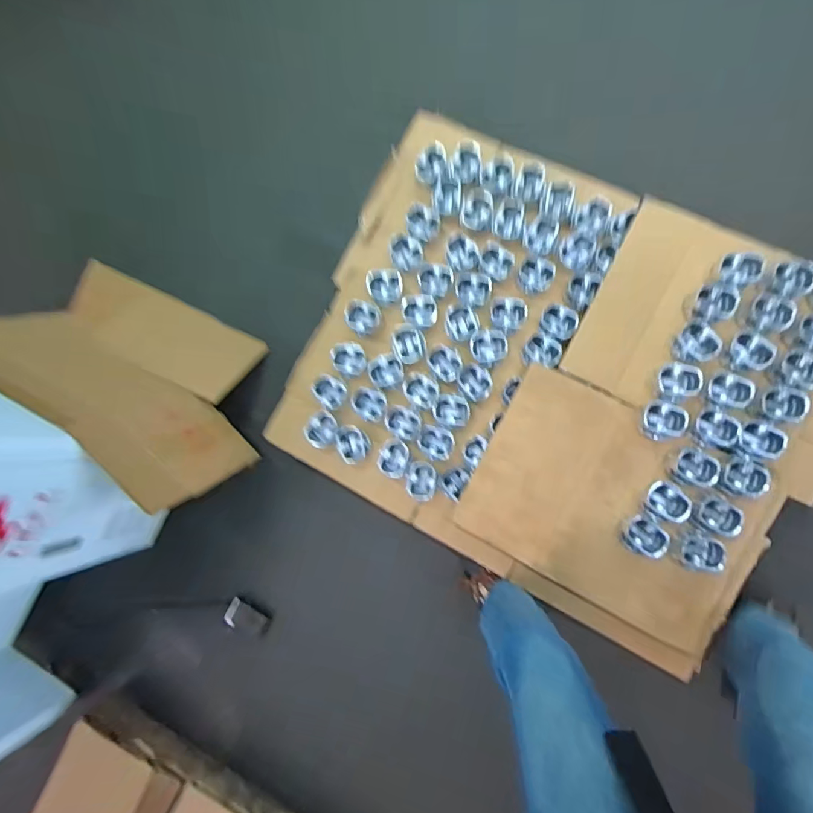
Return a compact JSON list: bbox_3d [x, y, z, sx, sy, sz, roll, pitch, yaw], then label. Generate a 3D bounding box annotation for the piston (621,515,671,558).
[{"bbox_3d":[0.458,0.251,0.862,0.076,0.059,0.070,-1,86,7],"label":"piston"}]

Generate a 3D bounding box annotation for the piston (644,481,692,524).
[{"bbox_3d":[0.501,0.183,0.868,0.072,0.052,0.067,-1,86,7],"label":"piston"}]

